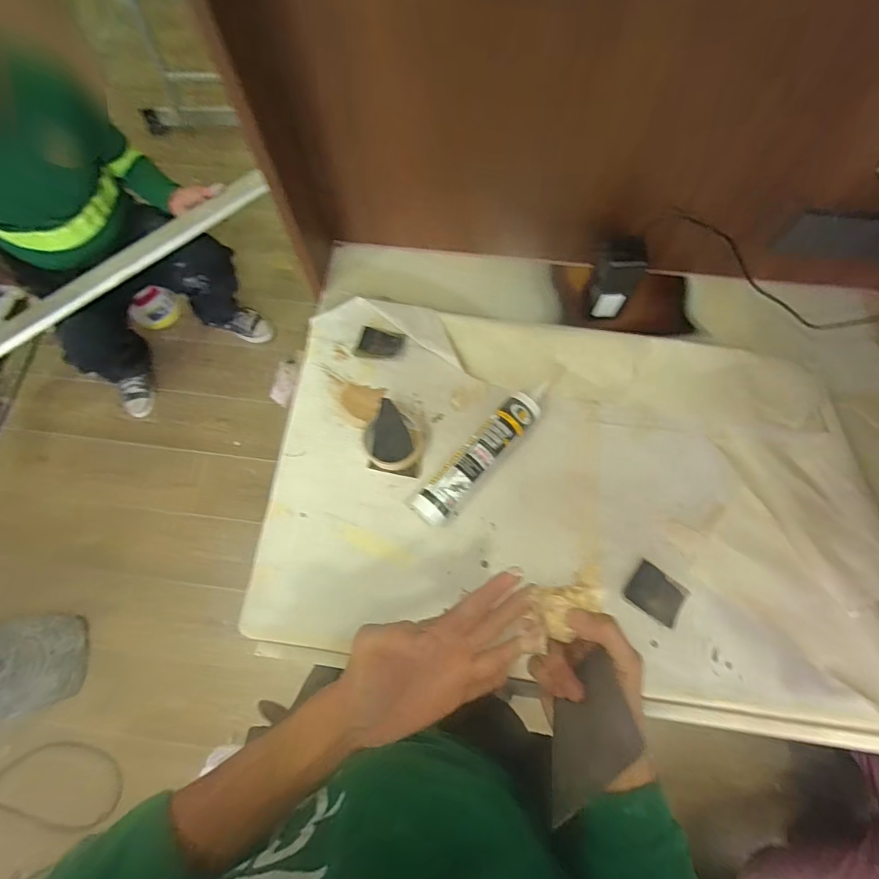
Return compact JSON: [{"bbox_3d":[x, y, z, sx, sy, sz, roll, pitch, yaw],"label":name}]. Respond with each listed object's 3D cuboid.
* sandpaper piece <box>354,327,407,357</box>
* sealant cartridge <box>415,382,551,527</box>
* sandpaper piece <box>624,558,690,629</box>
[{"bbox_3d":[-0.089,-0.143,0.708,0.066,0.004,0.047,16,72,6],"label":"sandpaper piece"},{"bbox_3d":[0.063,0.013,0.633,0.049,0.046,0.248,41,76,13],"label":"sealant cartridge"},{"bbox_3d":[0.274,0.194,0.587,0.067,0.012,0.055,33,75,11],"label":"sandpaper piece"}]

